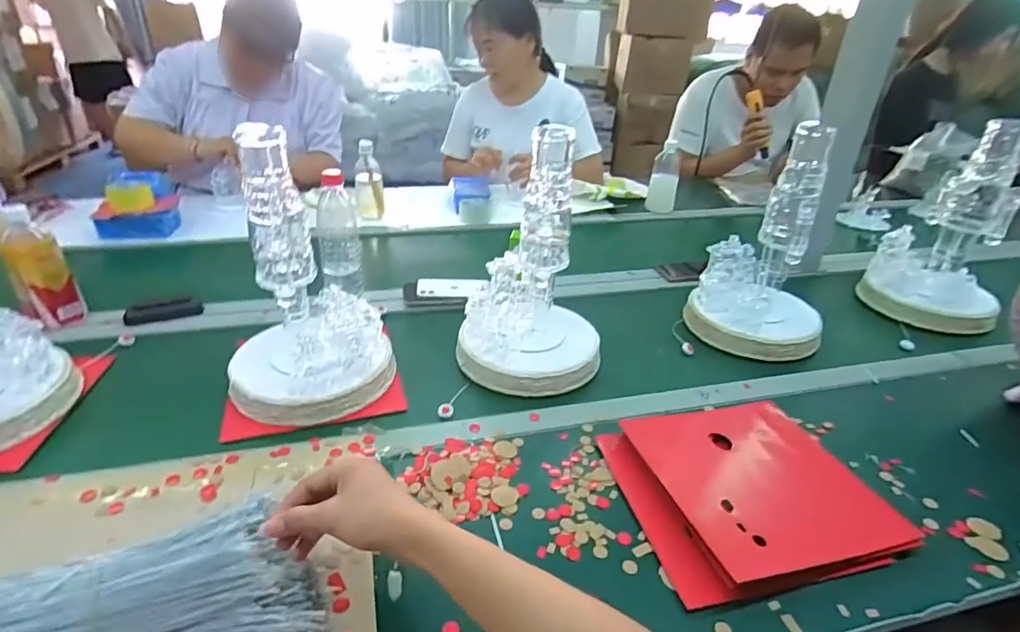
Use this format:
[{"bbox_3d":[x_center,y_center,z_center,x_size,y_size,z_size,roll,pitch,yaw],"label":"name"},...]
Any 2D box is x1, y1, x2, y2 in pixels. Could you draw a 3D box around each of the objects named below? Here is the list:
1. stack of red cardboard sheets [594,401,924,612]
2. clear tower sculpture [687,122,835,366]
[{"bbox_3d":[0.261,0.175,0.583,0.268,0.032,0.245,-5,31,-13],"label":"stack of red cardboard sheets"},{"bbox_3d":[0.418,-0.117,0.836,0.194,0.313,0.166,18,33,24],"label":"clear tower sculpture"}]

